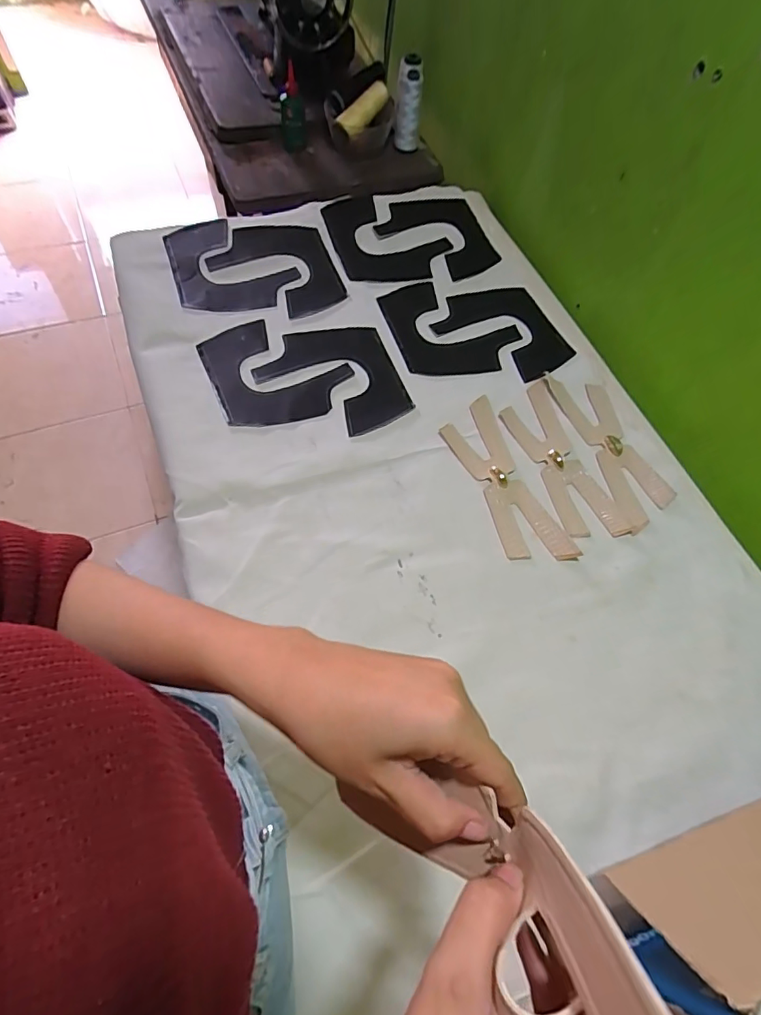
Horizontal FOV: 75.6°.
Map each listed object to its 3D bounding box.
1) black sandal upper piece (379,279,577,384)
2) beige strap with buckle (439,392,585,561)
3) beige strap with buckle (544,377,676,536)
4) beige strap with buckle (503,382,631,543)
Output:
[{"bbox_3d":[0.137,-0.259,0.717,0.262,0.011,0.173,3,64,-1],"label":"black sandal upper piece"},{"bbox_3d":[0.147,-0.032,0.598,0.076,0.006,0.231,-18,66,-12],"label":"beige strap with buckle"},{"bbox_3d":[0.301,-0.081,0.640,0.075,0.008,0.231,-14,65,-10],"label":"beige strap with buckle"},{"bbox_3d":[0.226,-0.061,0.622,0.076,0.007,0.228,-16,65,-11],"label":"beige strap with buckle"}]

